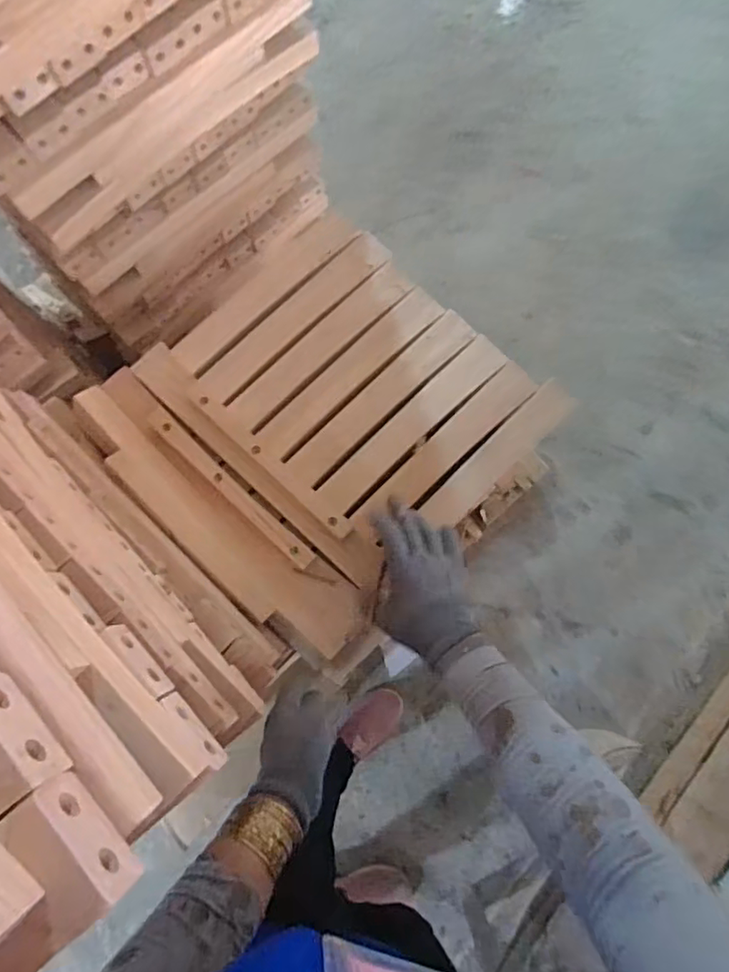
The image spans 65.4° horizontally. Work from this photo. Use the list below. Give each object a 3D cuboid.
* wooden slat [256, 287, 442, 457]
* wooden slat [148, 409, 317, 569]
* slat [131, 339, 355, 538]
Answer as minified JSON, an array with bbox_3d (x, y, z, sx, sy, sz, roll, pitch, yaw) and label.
[{"bbox_3d":[-0.012,-0.131,0.642,0.259,0.018,0.041,-44,82,-7],"label":"wooden slat"},{"bbox_3d":[-0.139,0.003,0.583,0.226,0.017,0.022,42,82,8],"label":"wooden slat"},{"bbox_3d":[-0.130,-0.048,0.602,0.297,0.028,0.037,42,82,8],"label":"slat"}]

